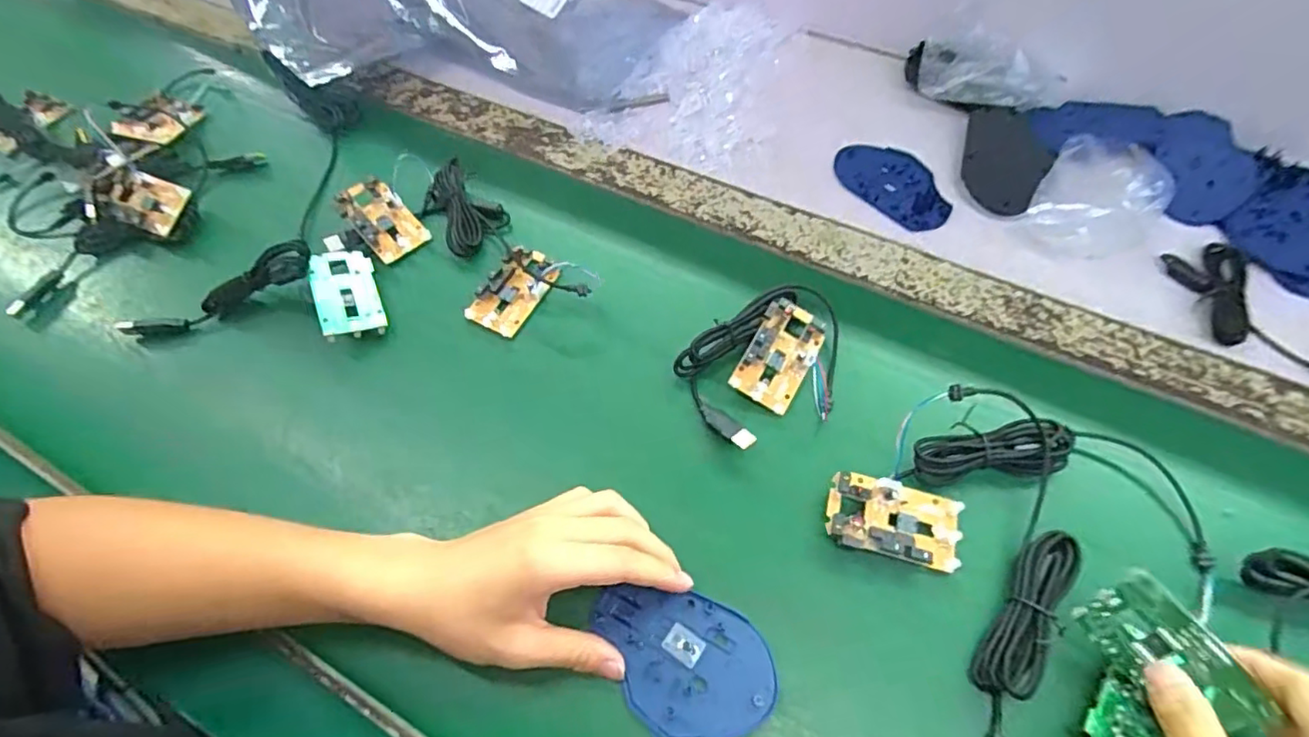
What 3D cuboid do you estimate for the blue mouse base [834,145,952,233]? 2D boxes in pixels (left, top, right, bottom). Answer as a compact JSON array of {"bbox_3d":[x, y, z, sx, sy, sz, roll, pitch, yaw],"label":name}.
[{"bbox_3d":[0.205,-0.160,0.524,0.069,0.005,0.108,-26,62,-12],"label":"blue mouse base"}]

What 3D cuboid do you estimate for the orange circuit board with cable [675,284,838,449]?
[{"bbox_3d":[0.084,-0.006,0.428,0.125,0.025,0.094,-25,62,-11],"label":"orange circuit board with cable"}]

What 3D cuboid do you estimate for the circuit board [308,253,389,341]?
[{"bbox_3d":[-0.240,-0.060,0.476,0.045,0.012,0.080,-16,63,-20],"label":"circuit board"}]

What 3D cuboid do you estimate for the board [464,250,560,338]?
[{"bbox_3d":[-0.109,-0.062,0.478,0.045,0.012,0.072,27,65,17],"label":"board"}]

